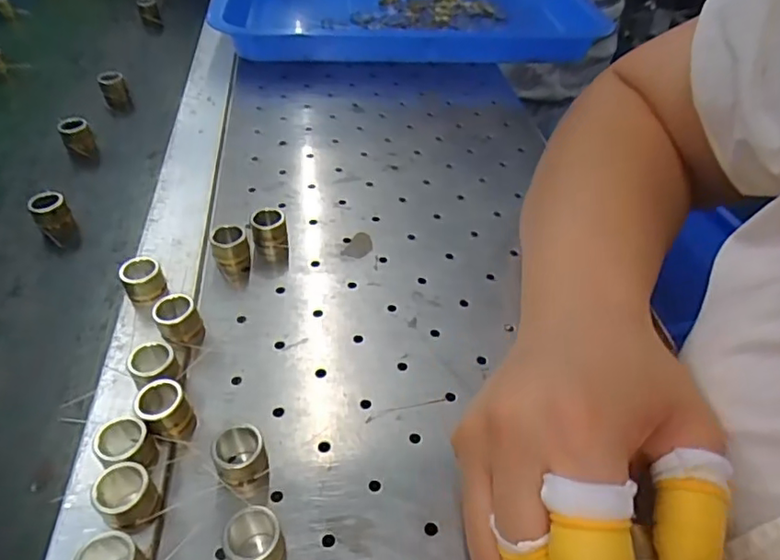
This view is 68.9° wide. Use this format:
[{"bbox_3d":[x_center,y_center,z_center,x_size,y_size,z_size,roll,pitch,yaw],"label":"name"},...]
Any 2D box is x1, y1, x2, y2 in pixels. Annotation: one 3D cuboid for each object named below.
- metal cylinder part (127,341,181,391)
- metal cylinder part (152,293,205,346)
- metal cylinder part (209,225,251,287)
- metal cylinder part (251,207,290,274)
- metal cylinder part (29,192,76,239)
[{"bbox_3d":[-0.109,0.043,0.266,0.020,0.021,0.022,0,43,0],"label":"metal cylinder part"},{"bbox_3d":[-0.107,0.022,0.289,0.019,0.023,0.020,-22,47,-22],"label":"metal cylinder part"},{"bbox_3d":[-0.091,-0.015,0.327,0.020,0.023,0.023,-15,45,-15],"label":"metal cylinder part"},{"bbox_3d":[-0.073,-0.028,0.341,0.022,0.023,0.025,-12,44,-12],"label":"metal cylinder part"},{"bbox_3d":[-0.213,-0.040,0.360,0.020,0.024,0.021,-27,49,-25],"label":"metal cylinder part"}]

